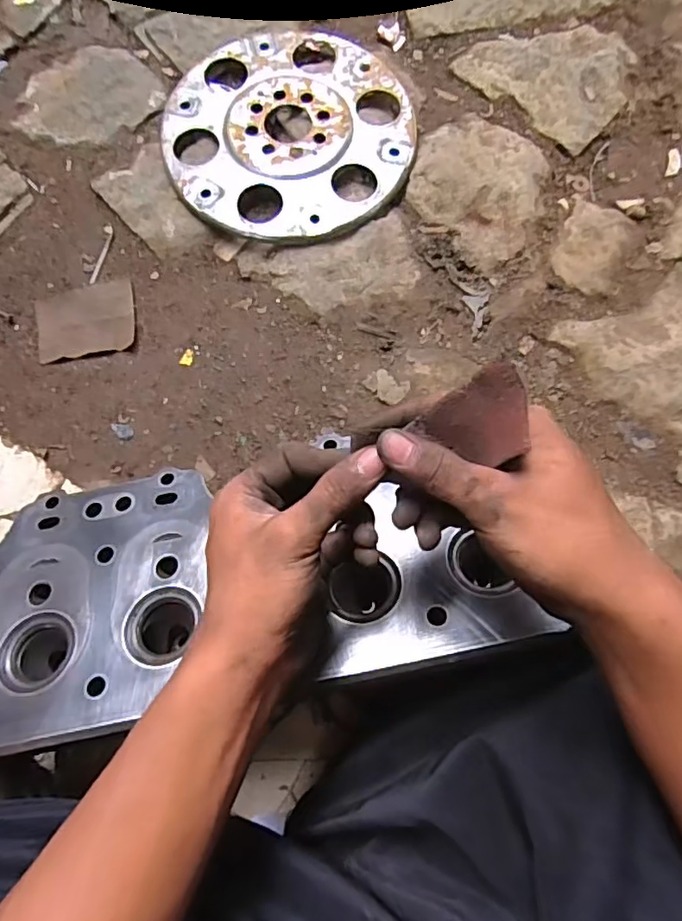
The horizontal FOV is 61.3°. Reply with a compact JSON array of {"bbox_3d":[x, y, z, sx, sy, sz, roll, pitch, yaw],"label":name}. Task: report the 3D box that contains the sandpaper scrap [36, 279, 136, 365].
[{"bbox_3d":[-0.256,-0.141,0.576,0.095,0.007,0.076,-11,78,-4],"label":"sandpaper scrap"}]

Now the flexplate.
[{"bbox_3d":[-0.054,-0.351,0.611,0.254,0.017,0.262,0,78,-1],"label":"flexplate"}]

